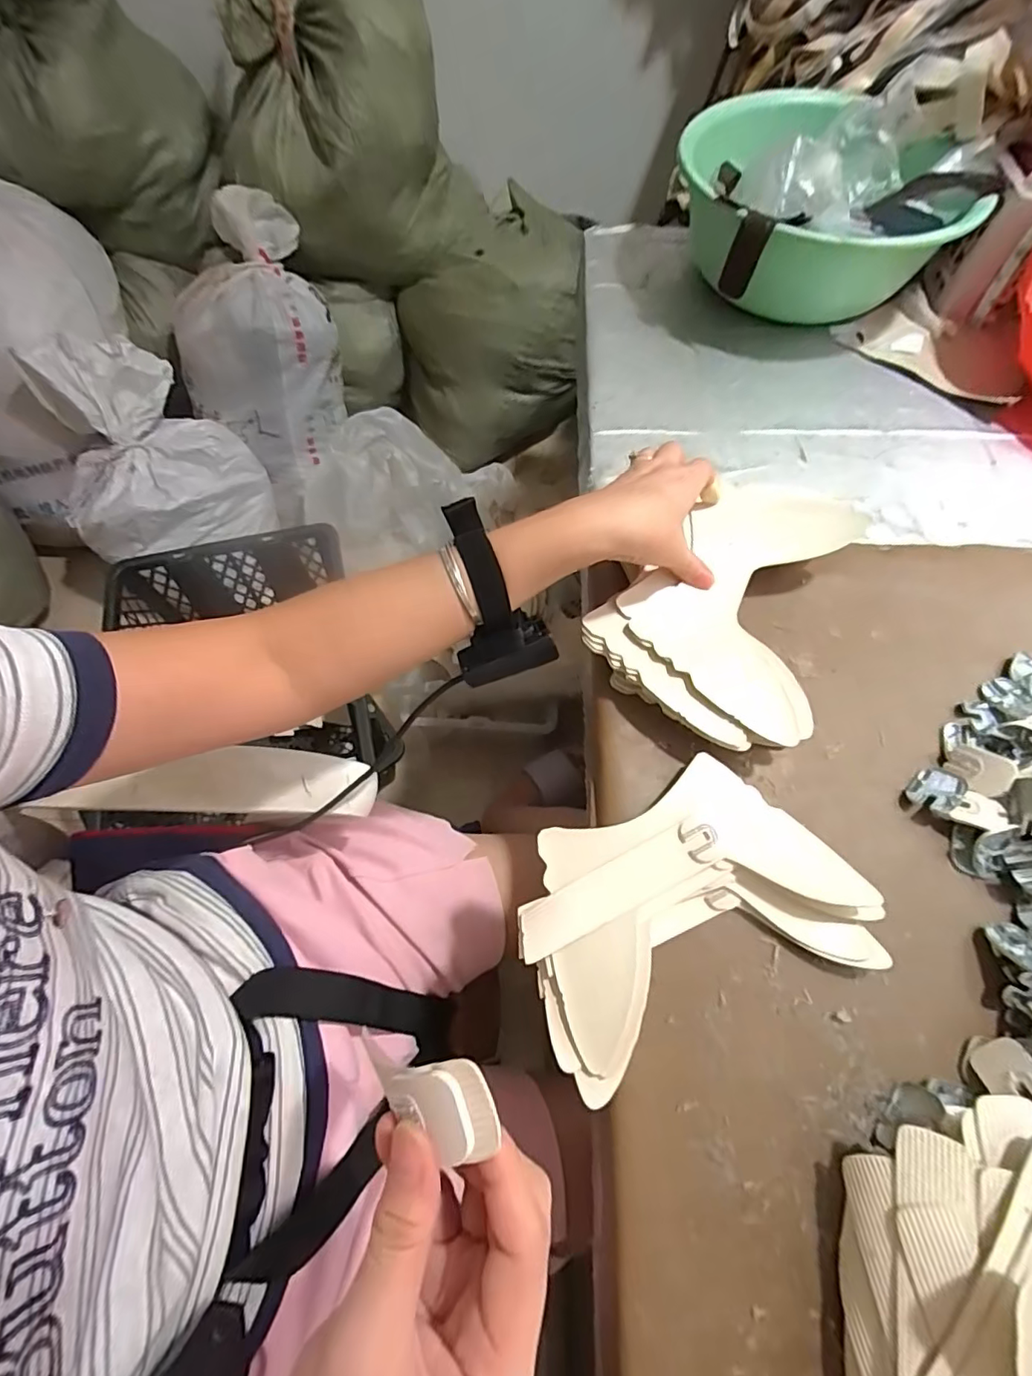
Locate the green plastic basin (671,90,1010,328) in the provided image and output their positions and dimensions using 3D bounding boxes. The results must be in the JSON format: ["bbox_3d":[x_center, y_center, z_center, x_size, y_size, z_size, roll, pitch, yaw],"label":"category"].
[{"bbox_3d":[0.328,-0.528,0.613,0.268,0.130,0.275,0,66,-1],"label":"green plastic basin"}]

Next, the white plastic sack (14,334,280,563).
[{"bbox_3d":[-0.735,-0.457,1.096,0.364,0.354,0.291,-22,68,-10],"label":"white plastic sack"}]

